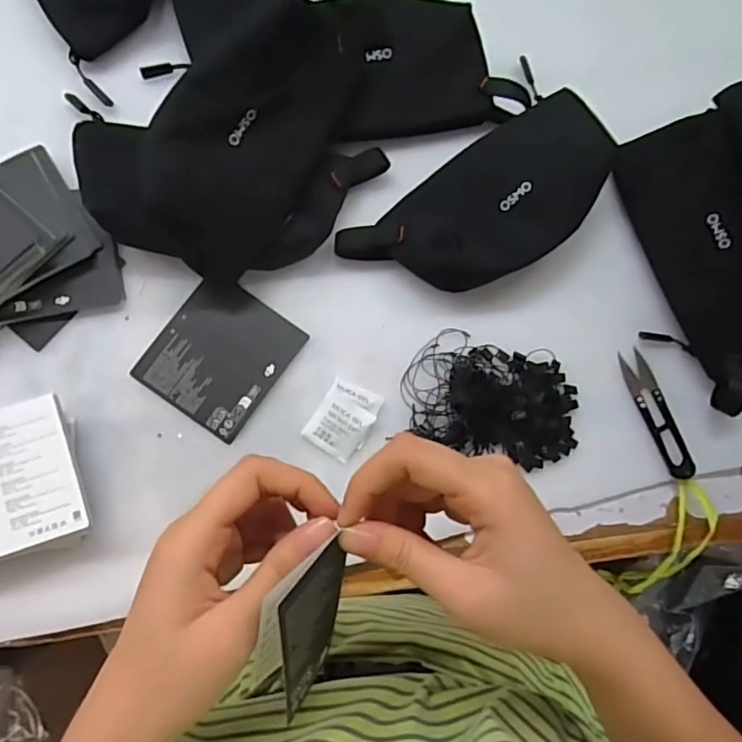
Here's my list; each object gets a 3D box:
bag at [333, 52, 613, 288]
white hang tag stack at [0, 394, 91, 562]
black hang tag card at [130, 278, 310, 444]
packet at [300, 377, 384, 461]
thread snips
[{"bbox_3d":[0.093,-0.129,0.417,0.208,0.046,0.113,-44,88,-8],"label":"bag"},{"bbox_3d":[-0.242,0.076,0.364,0.101,0.028,0.092,-16,85,-7],"label":"white hang tag stack"},{"bbox_3d":[-0.110,-0.012,0.405,0.089,0.005,0.098,35,81,0],"label":"black hang tag card"},{"bbox_3d":[-0.020,0.034,0.401,0.040,0.010,0.053,32,81,-1],"label":"packet"},{"bbox_3d":[0.220,0.032,0.422,0.022,0.010,0.101,-21,85,-7],"label":"thread snips"}]

